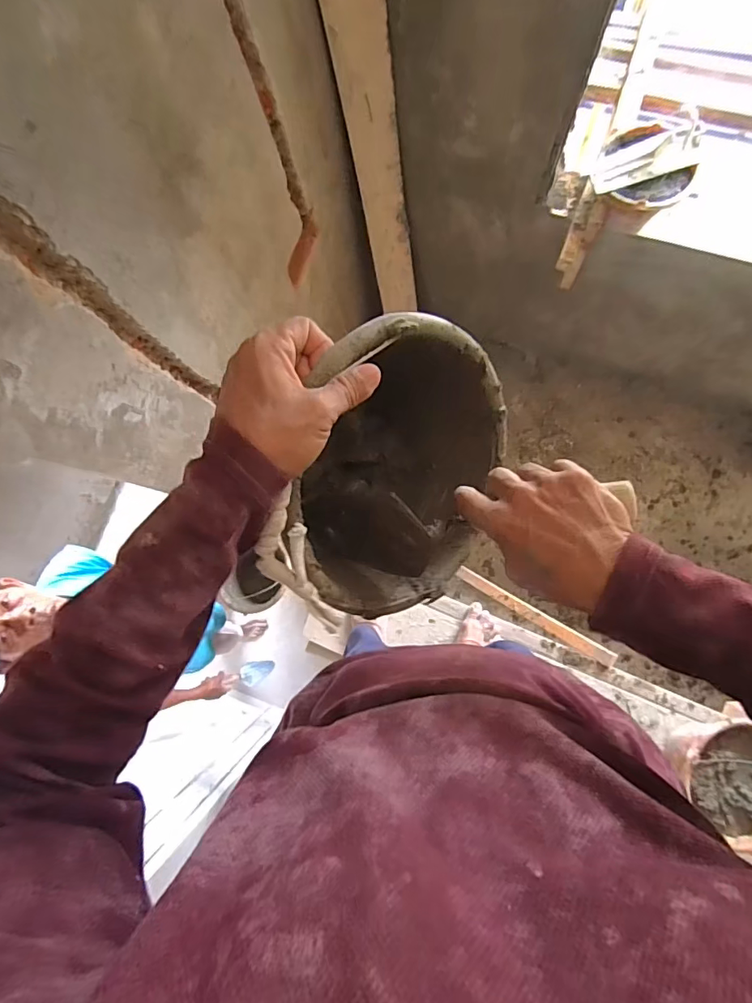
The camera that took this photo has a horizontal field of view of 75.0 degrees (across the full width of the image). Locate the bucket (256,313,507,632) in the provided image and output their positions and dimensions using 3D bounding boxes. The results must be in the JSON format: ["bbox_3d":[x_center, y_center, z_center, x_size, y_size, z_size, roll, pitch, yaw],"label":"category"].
[{"bbox_3d":[-0.013,-0.039,0.447,0.197,0.244,0.249,20,96,43],"label":"bucket"}]

